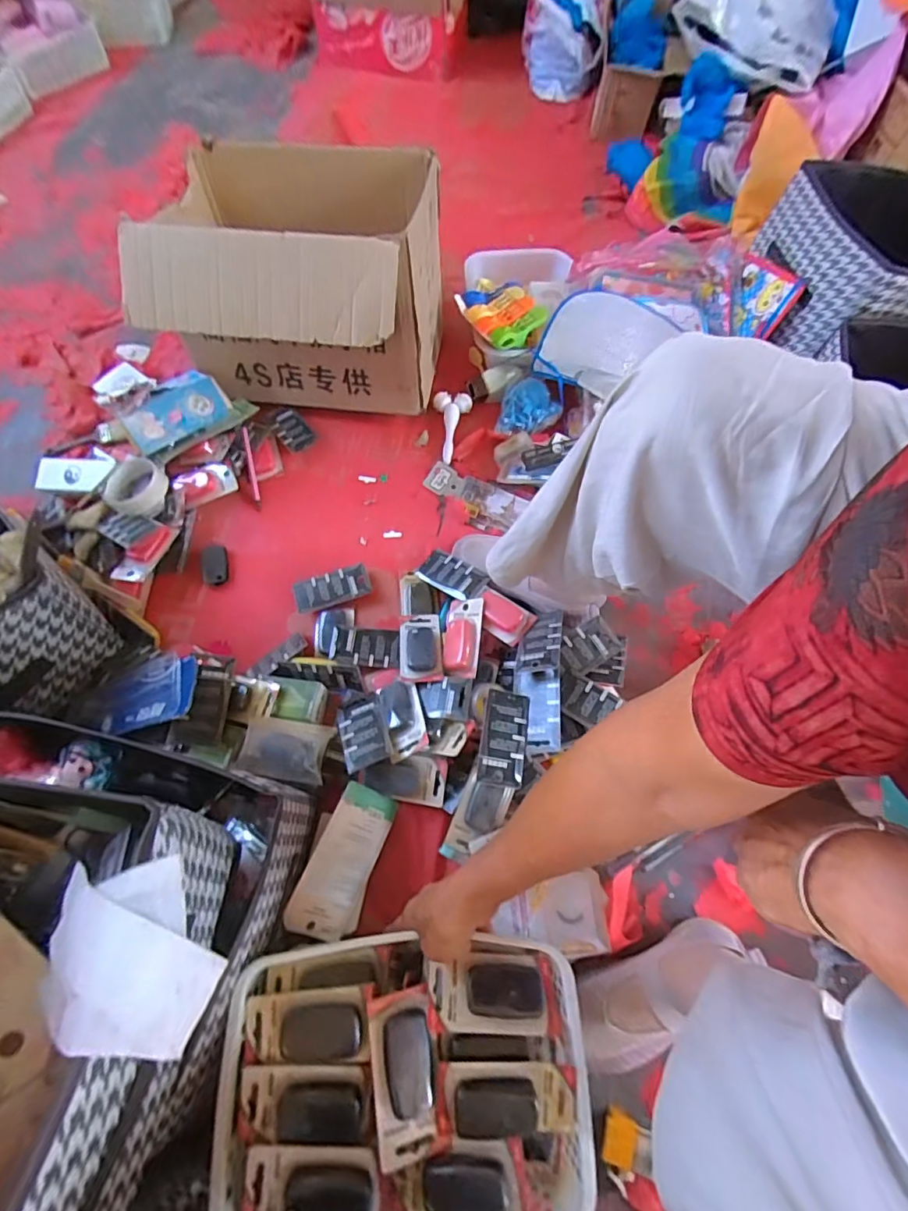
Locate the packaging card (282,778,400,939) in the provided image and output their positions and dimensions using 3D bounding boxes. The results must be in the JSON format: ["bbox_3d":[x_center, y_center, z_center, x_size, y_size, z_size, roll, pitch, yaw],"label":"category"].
[{"bbox_3d":[-0.126,0.293,0.575,0.083,0.007,0.159,40,65,-30],"label":"packaging card"}]

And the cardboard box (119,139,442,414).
[{"bbox_3d":[-0.224,-0.504,0.800,0.382,0.285,0.378,5,65,1],"label":"cardboard box"}]

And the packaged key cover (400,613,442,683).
[{"bbox_3d":[-0.046,0.055,0.682,0.057,0.017,0.104,-4,48,-3],"label":"packaged key cover"}]

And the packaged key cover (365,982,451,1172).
[{"bbox_3d":[-0.038,0.381,0.411,0.057,0.016,0.112,-8,66,-5],"label":"packaged key cover"}]

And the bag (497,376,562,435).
[{"bbox_3d":[0.125,-0.331,0.852,0.089,0.033,0.117,34,69,14],"label":"bag"}]

